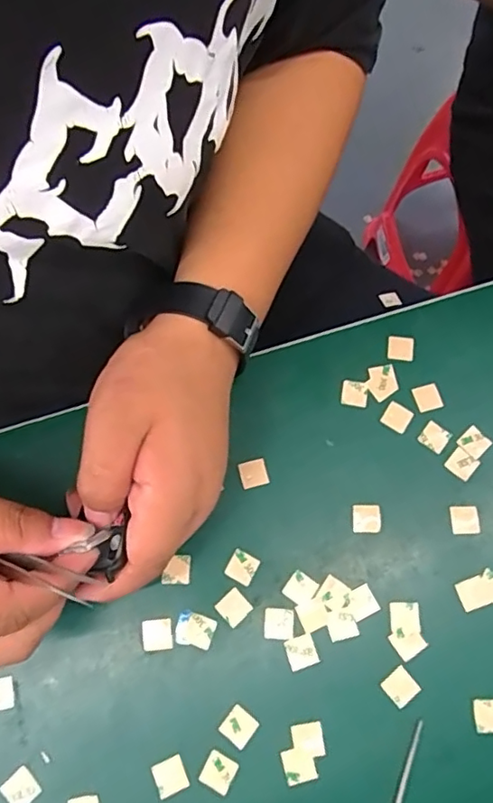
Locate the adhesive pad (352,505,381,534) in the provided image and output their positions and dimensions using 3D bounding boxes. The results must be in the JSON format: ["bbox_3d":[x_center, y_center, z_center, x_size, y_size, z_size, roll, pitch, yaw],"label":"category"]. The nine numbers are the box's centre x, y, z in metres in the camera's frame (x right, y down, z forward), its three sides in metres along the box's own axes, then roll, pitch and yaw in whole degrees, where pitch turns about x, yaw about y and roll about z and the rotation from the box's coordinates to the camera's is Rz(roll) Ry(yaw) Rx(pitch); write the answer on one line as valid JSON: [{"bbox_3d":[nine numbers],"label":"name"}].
[{"bbox_3d":[0.069,0.067,0.326,0.016,0.004,0.016,1,73,0],"label":"adhesive pad"}]

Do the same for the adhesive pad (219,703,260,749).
[{"bbox_3d":[-0.004,0.168,0.294,0.016,0.004,0.016,38,77,11],"label":"adhesive pad"}]

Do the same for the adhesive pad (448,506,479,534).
[{"bbox_3d":[0.125,0.068,0.326,0.015,0.004,0.016,-3,73,-1],"label":"adhesive pad"}]

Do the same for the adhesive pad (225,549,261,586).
[{"bbox_3d":[-0.002,0.093,0.318,0.016,0.004,0.016,25,75,7],"label":"adhesive pad"}]

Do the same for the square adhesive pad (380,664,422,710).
[{"bbox_3d":[0.081,0.150,0.299,0.016,0.004,0.016,-41,77,-11],"label":"square adhesive pad"}]

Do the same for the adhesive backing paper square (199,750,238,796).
[{"bbox_3d":[-0.014,0.188,0.288,0.016,0.004,0.016,27,75,8],"label":"adhesive backing paper square"}]

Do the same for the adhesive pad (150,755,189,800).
[{"bbox_3d":[-0.039,0.190,0.287,0.016,0.004,0.015,-25,75,-7],"label":"adhesive pad"}]

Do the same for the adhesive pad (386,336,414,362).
[{"bbox_3d":[0.097,-0.034,0.359,0.016,0.004,0.016,7,73,2],"label":"adhesive pad"}]

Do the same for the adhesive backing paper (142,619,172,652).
[{"bbox_3d":[-0.049,0.126,0.308,0.016,0.004,0.016,-8,73,-3],"label":"adhesive backing paper"}]

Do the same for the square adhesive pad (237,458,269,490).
[{"bbox_3d":[0.004,0.042,0.335,0.015,0.004,0.015,-15,74,-5],"label":"square adhesive pad"}]

